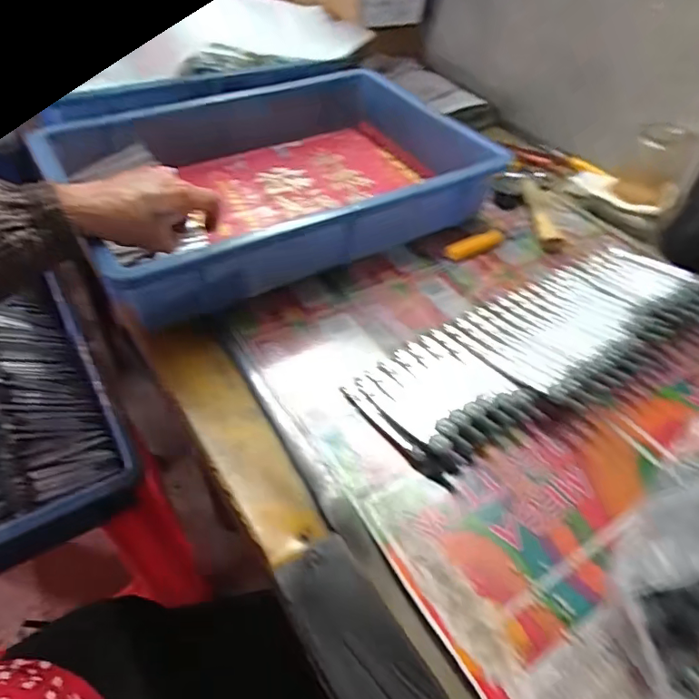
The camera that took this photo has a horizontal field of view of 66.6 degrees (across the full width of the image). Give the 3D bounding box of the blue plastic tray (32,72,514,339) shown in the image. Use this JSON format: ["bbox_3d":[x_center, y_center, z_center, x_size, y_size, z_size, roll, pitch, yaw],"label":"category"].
[{"bbox_3d":[-0.085,-0.214,0.615,0.446,0.091,0.371,-26,52,-24],"label":"blue plastic tray"}]

